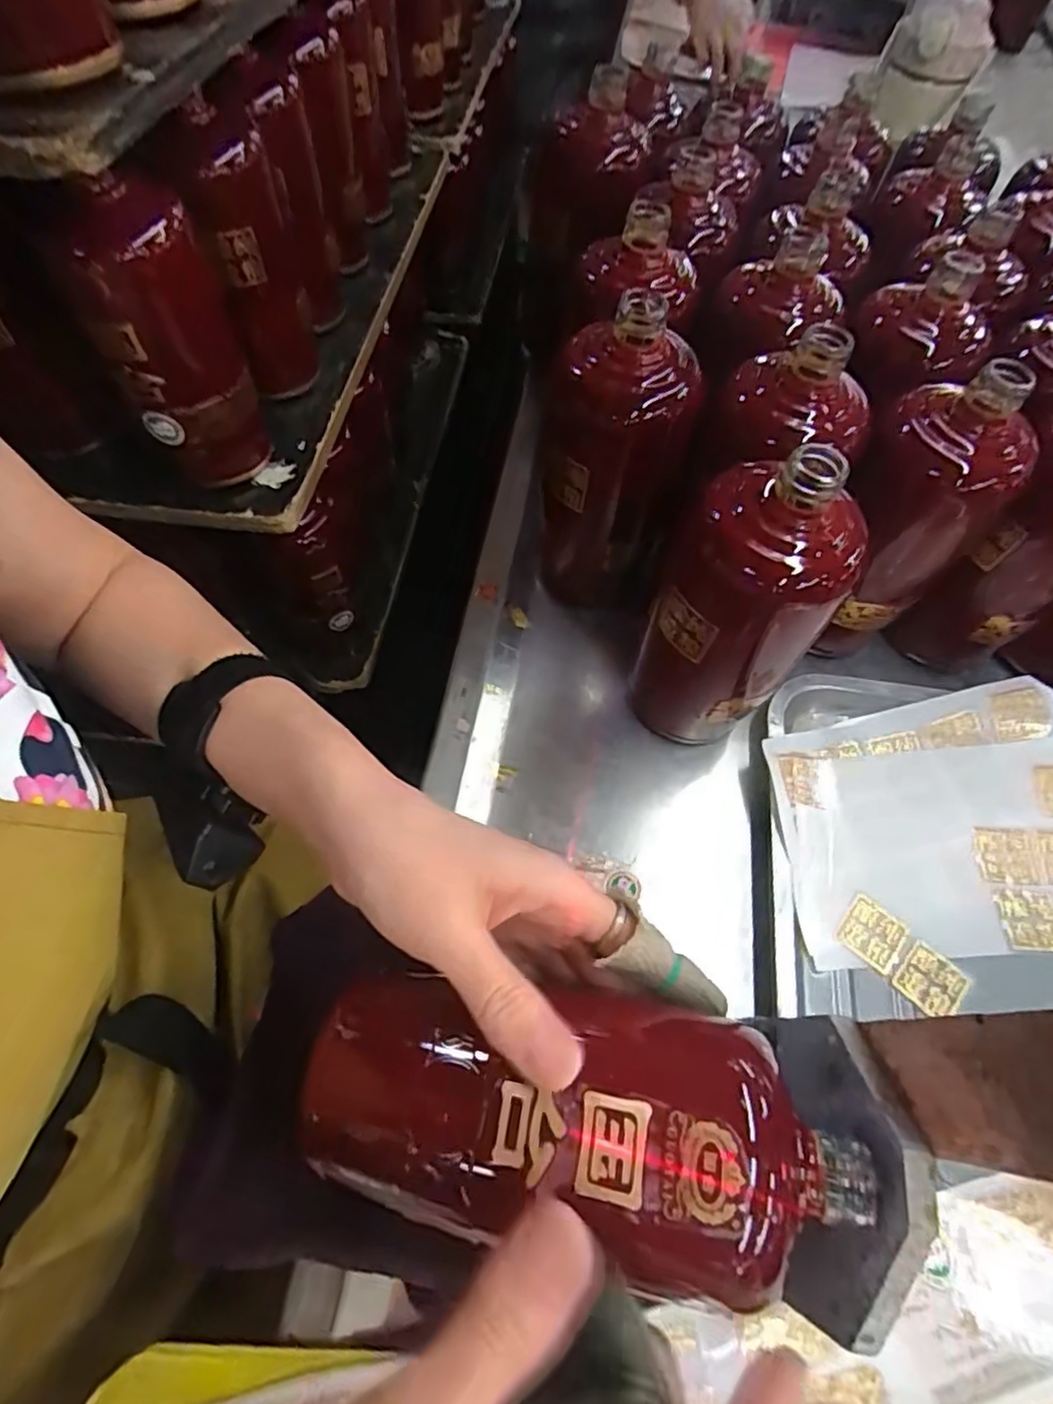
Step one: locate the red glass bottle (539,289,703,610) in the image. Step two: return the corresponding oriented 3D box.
[{"bbox_3d":[0.049,-0.137,0.382,0.078,0.182,0.065,15,61,7],"label":"red glass bottle"}]

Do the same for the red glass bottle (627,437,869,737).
[{"bbox_3d":[0.104,-0.041,0.333,0.080,0.180,0.068,36,66,17],"label":"red glass bottle"}]

